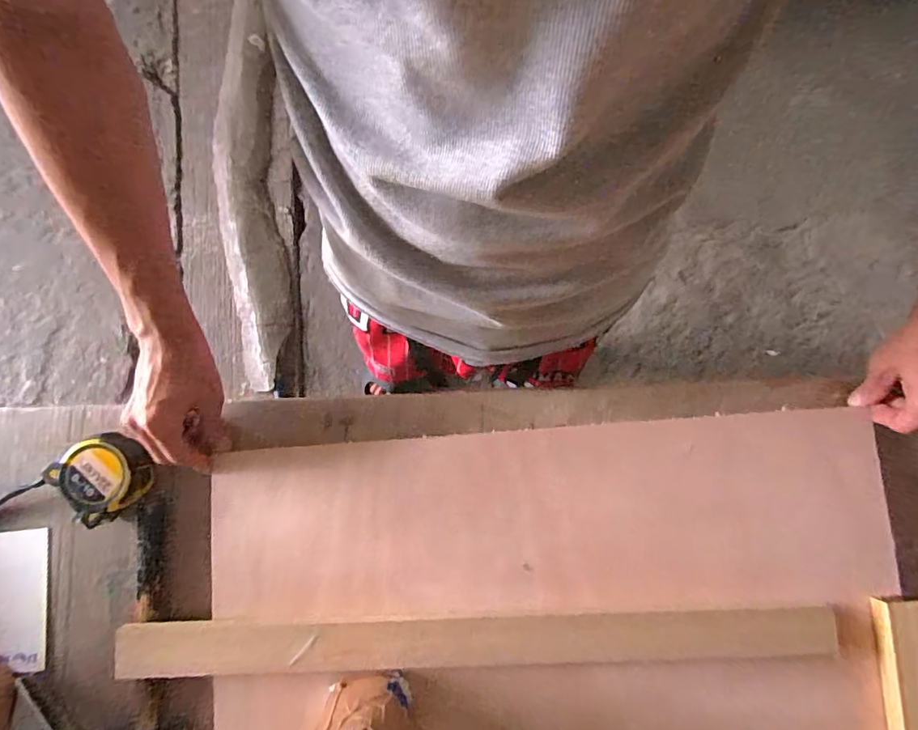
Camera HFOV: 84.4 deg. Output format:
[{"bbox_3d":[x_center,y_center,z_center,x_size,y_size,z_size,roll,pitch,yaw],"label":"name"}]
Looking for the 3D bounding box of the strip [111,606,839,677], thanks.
[{"bbox_3d":[0.011,0.229,0.421,0.577,0.016,0.040,-2,79,0],"label":"strip"}]

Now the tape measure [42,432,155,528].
[{"bbox_3d":[-0.312,0.102,0.443,0.075,0.039,0.066,-39,80,-9],"label":"tape measure"}]

